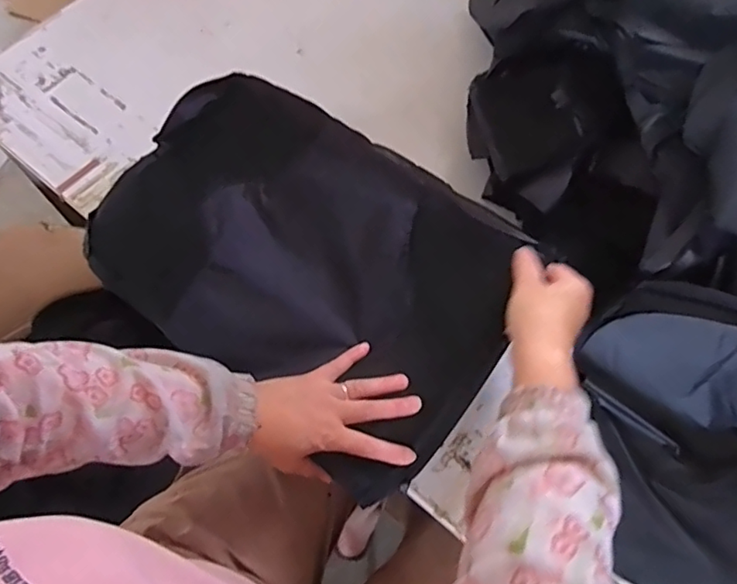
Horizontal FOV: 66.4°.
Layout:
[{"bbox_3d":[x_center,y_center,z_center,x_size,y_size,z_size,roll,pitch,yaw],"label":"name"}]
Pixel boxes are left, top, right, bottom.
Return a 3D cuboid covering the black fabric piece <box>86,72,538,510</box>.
[{"bbox_3d":[-0.058,-0.034,0.574,0.415,0.038,0.296,36,81,5],"label":"black fabric piece"}]

